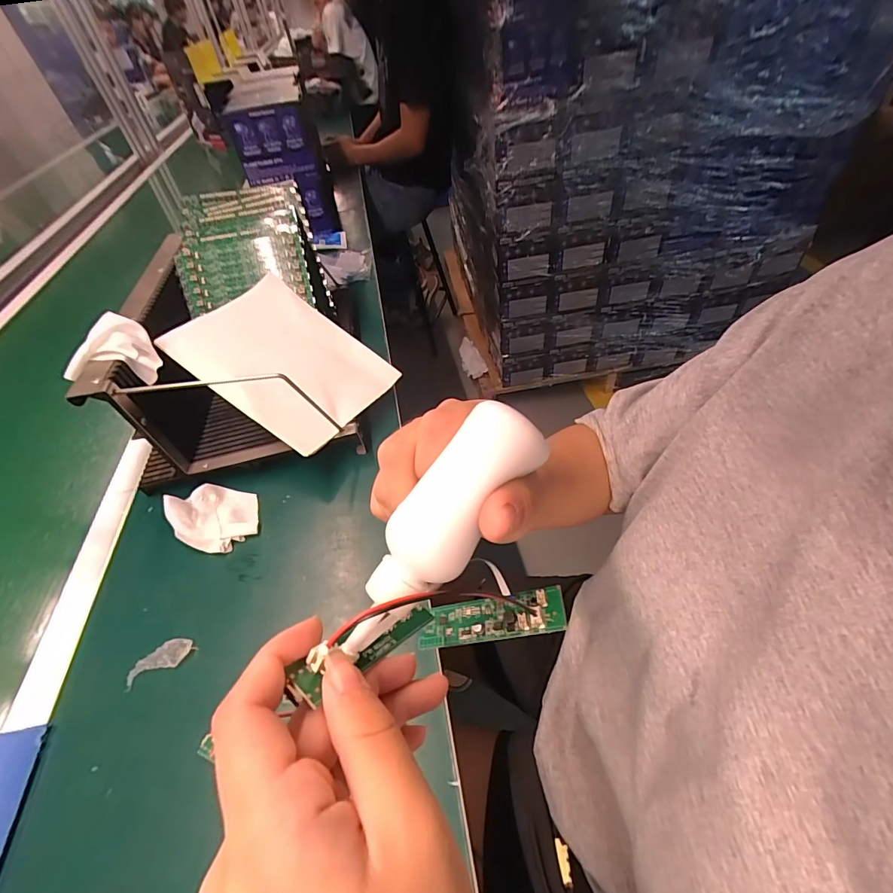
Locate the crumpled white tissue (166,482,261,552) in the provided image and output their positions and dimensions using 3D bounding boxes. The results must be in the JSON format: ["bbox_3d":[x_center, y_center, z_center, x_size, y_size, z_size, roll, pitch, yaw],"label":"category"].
[{"bbox_3d":[-0.264,0.075,0.485,0.090,0.041,0.086,30,58,28],"label":"crumpled white tissue"}]

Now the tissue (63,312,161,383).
[{"bbox_3d":[-0.362,-0.095,0.461,0.087,0.042,0.076,-39,54,-24],"label":"tissue"}]

